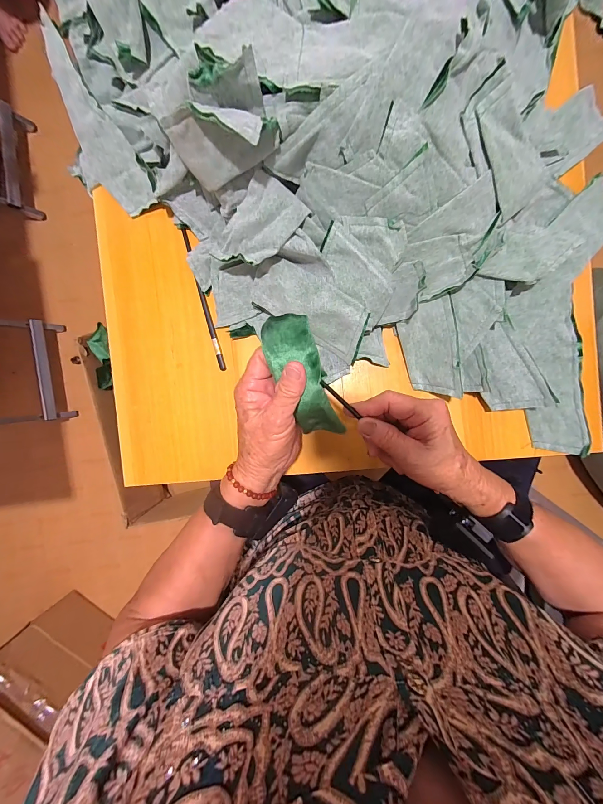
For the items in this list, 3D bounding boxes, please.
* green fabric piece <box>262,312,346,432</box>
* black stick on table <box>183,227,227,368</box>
[{"bbox_3d":[0.006,-0.010,0.301,0.046,0.030,0.152,-20,126,3],"label":"green fabric piece"},{"bbox_3d":[-0.123,-0.127,0.377,0.008,0.007,0.179,-15,91,3],"label":"black stick on table"}]

